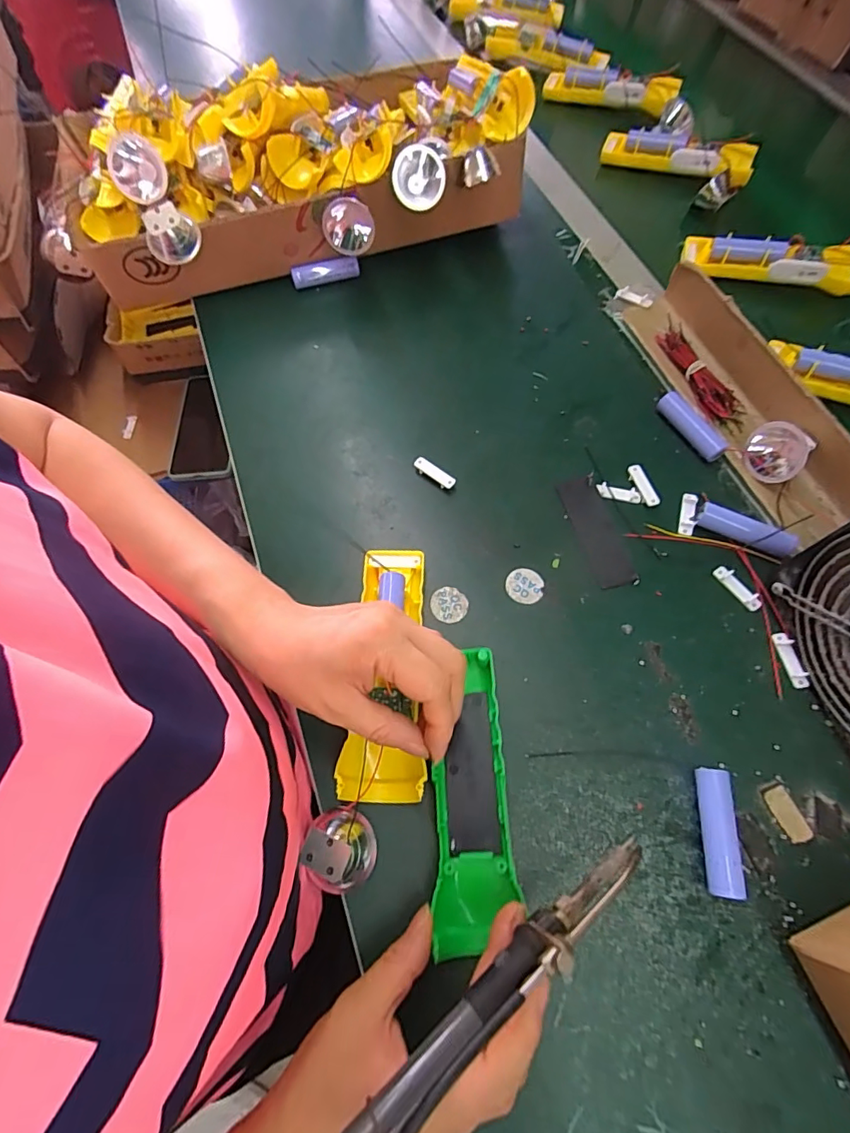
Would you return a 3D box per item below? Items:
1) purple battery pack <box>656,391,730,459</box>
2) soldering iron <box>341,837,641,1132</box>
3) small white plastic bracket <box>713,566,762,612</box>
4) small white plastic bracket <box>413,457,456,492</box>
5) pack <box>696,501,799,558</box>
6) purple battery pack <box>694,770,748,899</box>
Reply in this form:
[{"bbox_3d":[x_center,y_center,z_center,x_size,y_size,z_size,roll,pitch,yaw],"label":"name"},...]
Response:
[{"bbox_3d":[0.217,-0.114,0.409,0.015,0.016,0.065,-29,68,-11],"label":"purple battery pack"},{"bbox_3d":[0.030,0.179,0.207,0.201,0.024,0.016,-25,66,-30],"label":"soldering iron"},{"bbox_3d":[0.224,0.015,0.359,0.012,0.004,0.038,-32,69,-13],"label":"small white plastic bracket"},{"bbox_3d":[0.007,-0.073,0.399,0.036,0.012,0.009,35,71,16],"label":"small white plastic bracket"},{"bbox_3d":[0.235,-0.025,0.367,0.065,0.017,0.016,26,68,12],"label":"pack"},{"bbox_3d":[0.169,0.153,0.291,0.018,0.015,0.065,4,66,3],"label":"purple battery pack"}]

